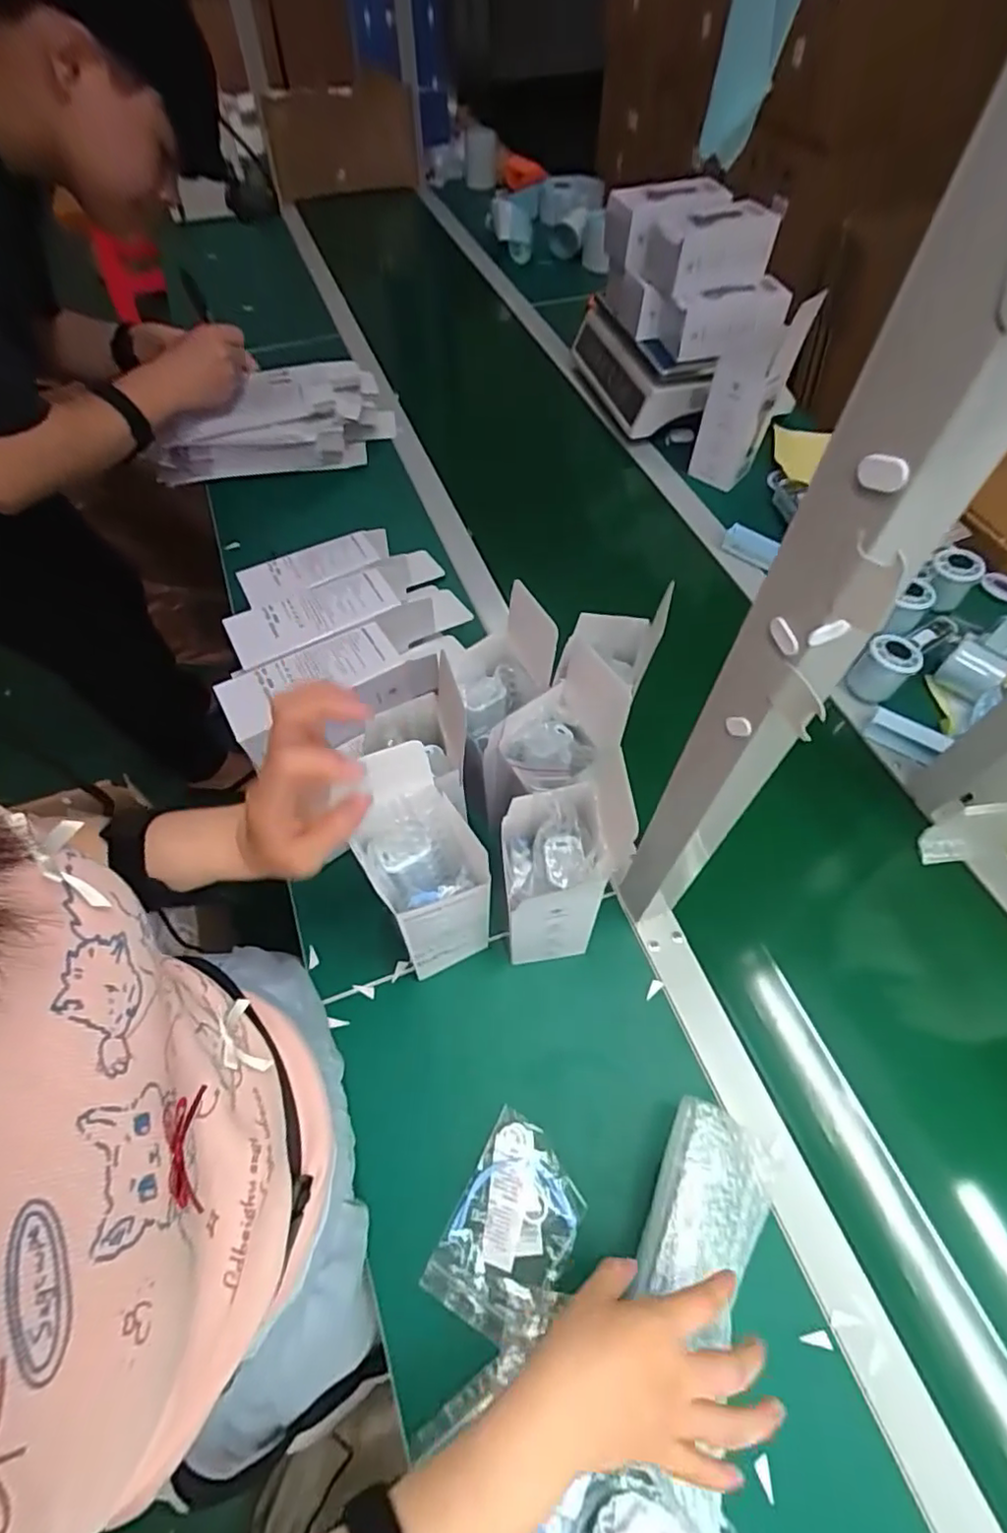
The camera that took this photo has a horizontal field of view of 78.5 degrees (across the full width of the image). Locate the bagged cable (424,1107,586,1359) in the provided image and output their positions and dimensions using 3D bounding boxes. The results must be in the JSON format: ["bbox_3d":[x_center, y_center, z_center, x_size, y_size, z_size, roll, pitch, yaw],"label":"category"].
[{"bbox_3d":[0.007,0.351,0.472,0.089,0.024,0.128,25,61,15],"label":"bagged cable"}]

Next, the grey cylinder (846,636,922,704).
[{"bbox_3d":[0.436,-0.110,0.713,0.057,0.067,0.052,38,65,21],"label":"grey cylinder"}]

